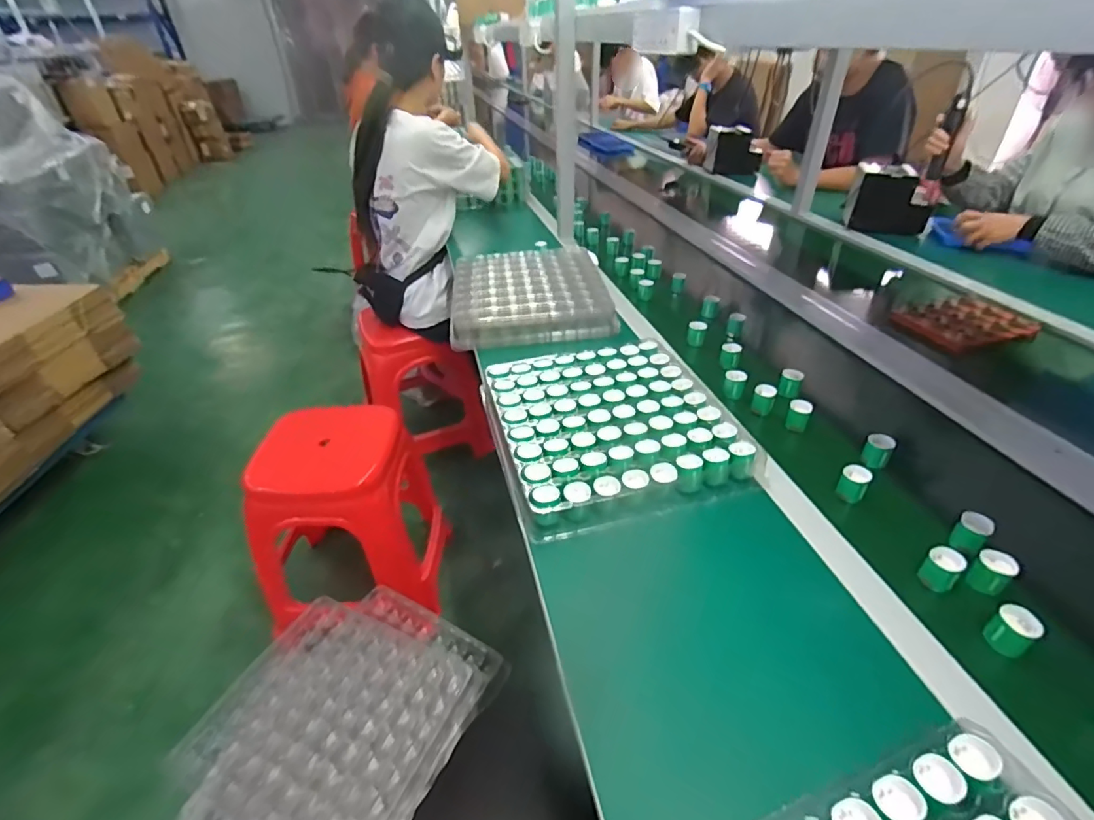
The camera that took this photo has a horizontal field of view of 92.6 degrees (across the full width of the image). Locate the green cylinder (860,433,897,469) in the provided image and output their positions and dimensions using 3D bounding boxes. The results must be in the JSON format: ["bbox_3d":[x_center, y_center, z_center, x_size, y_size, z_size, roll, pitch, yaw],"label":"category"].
[{"bbox_3d":[0.431,0.053,0.682,0.032,0.039,0.031,25,45,32],"label":"green cylinder"}]

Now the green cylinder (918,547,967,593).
[{"bbox_3d":[0.403,0.162,0.533,0.031,0.036,0.030,-30,45,-31],"label":"green cylinder"}]

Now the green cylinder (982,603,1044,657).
[{"bbox_3d":[0.427,0.203,0.481,0.029,0.039,0.031,-26,43,-27],"label":"green cylinder"}]

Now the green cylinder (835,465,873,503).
[{"bbox_3d":[0.375,0.089,0.640,0.030,0.033,0.032,22,44,29],"label":"green cylinder"}]

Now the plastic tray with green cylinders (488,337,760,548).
[{"bbox_3d":[0.085,0.014,0.742,0.301,0.040,0.327,-10,38,-10],"label":"plastic tray with green cylinders"}]

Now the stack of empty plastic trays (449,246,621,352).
[{"bbox_3d":[-0.040,-0.257,1.100,0.308,0.052,0.374,-6,37,-3],"label":"stack of empty plastic trays"}]

